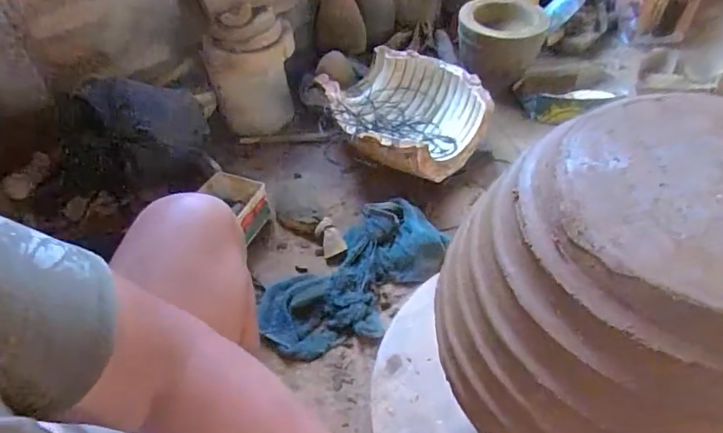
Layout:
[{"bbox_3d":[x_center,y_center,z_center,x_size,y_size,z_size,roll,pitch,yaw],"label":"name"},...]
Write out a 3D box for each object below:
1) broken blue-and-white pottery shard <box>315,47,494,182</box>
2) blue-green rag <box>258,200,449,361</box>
[{"bbox_3d":[0.096,-0.234,1.149,0.324,0.133,0.342,-2,47,2],"label":"broken blue-and-white pottery shard"},{"bbox_3d":[-0.012,0.115,0.933,0.365,0.081,0.193,-34,53,-24],"label":"blue-green rag"}]

